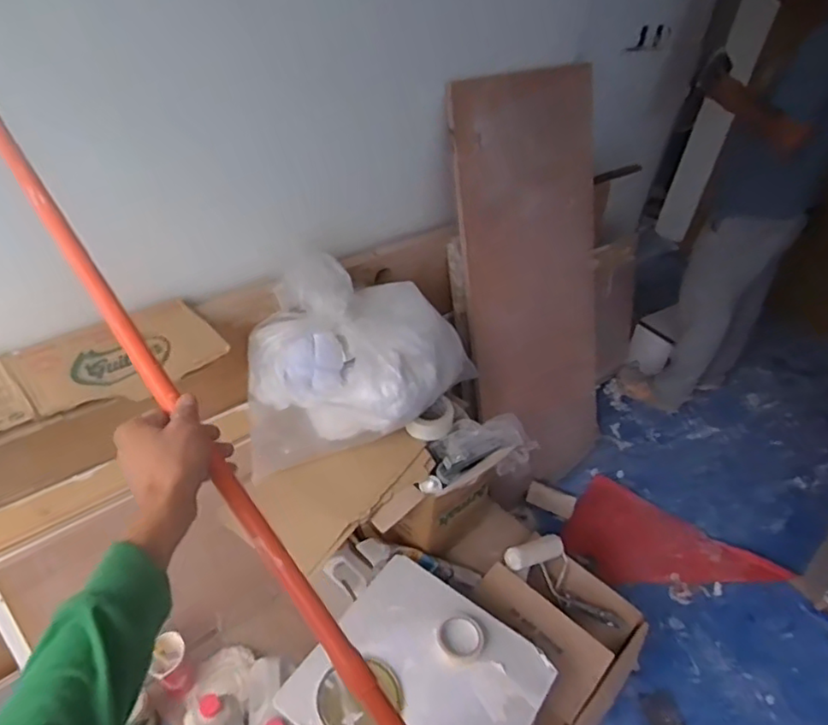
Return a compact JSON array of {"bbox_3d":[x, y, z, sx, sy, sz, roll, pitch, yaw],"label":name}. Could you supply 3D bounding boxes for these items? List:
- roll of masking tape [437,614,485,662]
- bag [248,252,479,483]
[{"bbox_3d":[0.096,0.558,1.264,0.096,0.017,0.091,5,39,-4],"label":"roll of masking tape"},{"bbox_3d":[-0.090,0.017,1.379,0.540,0.378,0.290,-2,40,-12],"label":"bag"}]

